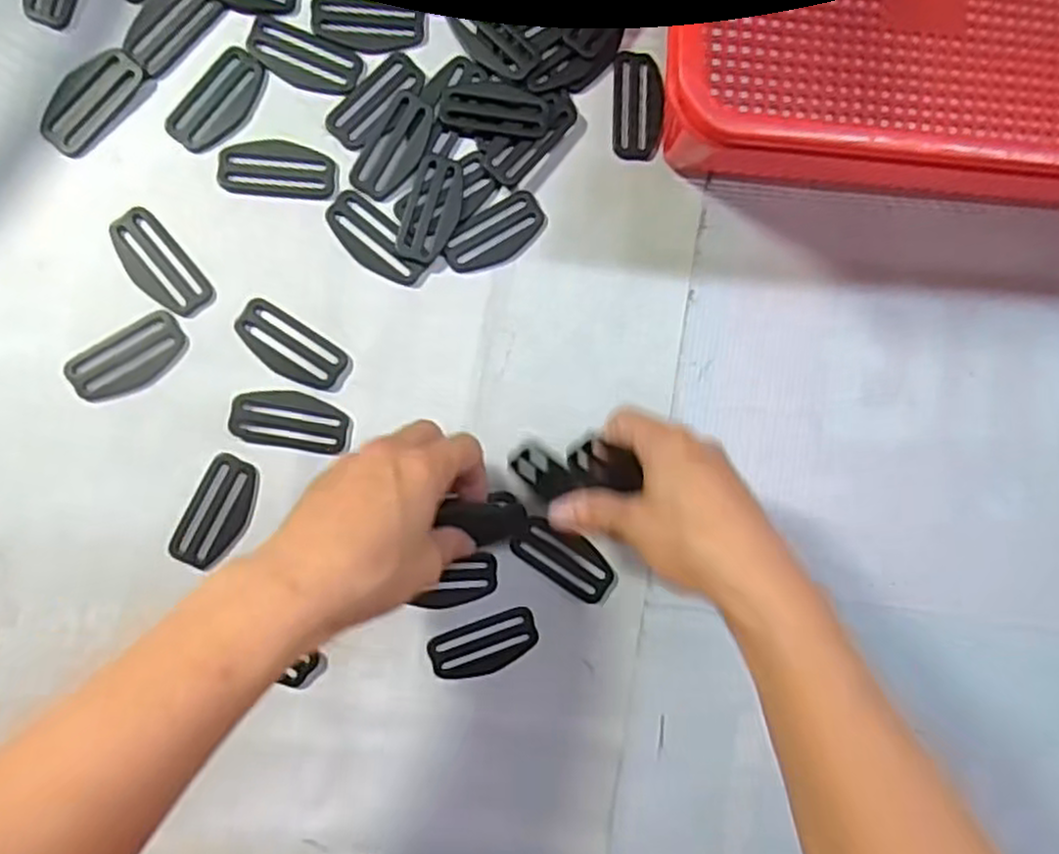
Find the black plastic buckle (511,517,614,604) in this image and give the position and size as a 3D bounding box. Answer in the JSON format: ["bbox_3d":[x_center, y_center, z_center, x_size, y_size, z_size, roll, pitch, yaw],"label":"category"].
[{"bbox_3d":[0.020,0.073,0.422,0.057,0.005,0.028,36,84,-4],"label":"black plastic buckle"}]

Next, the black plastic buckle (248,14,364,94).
[{"bbox_3d":[-0.123,-0.200,0.413,0.061,0.004,0.031,19,86,-6],"label":"black plastic buckle"}]

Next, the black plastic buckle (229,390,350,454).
[{"bbox_3d":[-0.127,-0.003,0.404,0.059,0.006,0.030,8,87,-6],"label":"black plastic buckle"}]

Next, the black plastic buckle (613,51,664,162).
[{"bbox_3d":[0.062,-0.183,0.435,0.029,0.004,0.059,0,88,-7],"label":"black plastic buckle"}]

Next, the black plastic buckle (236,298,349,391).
[{"bbox_3d":[-0.128,-0.043,0.404,0.061,0.004,0.029,33,85,-5],"label":"black plastic buckle"}]

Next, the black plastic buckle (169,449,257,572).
[{"bbox_3d":[-0.162,0.045,0.395,0.029,0.004,0.058,26,85,-5],"label":"black plastic buckle"}]

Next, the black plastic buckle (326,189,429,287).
[{"bbox_3d":[-0.083,-0.102,0.414,0.063,0.004,0.028,43,84,-4],"label":"black plastic buckle"}]

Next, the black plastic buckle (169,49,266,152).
[{"bbox_3d":[-0.166,-0.174,0.409,0.031,0.004,0.060,38,84,-4],"label":"black plastic buckle"}]

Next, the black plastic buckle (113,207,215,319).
[{"bbox_3d":[-0.195,-0.085,0.401,0.029,0.004,0.063,-41,93,-7],"label":"black plastic buckle"}]

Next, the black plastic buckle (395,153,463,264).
[{"bbox_3d":[-0.054,-0.120,0.419,0.029,0.006,0.059,17,86,-6],"label":"black plastic buckle"}]

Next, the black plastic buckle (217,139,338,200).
[{"bbox_3d":[-0.136,-0.140,0.413,0.062,0.004,0.030,4,87,-7],"label":"black plastic buckle"}]

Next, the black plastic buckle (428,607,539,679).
[{"bbox_3d":[-0.024,0.119,0.412,0.059,0.004,0.029,-21,90,-7],"label":"black plastic buckle"}]

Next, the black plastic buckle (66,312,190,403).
[{"bbox_3d":[-0.209,-0.035,0.397,0.062,0.004,0.031,-33,92,-7],"label":"black plastic buckle"}]

